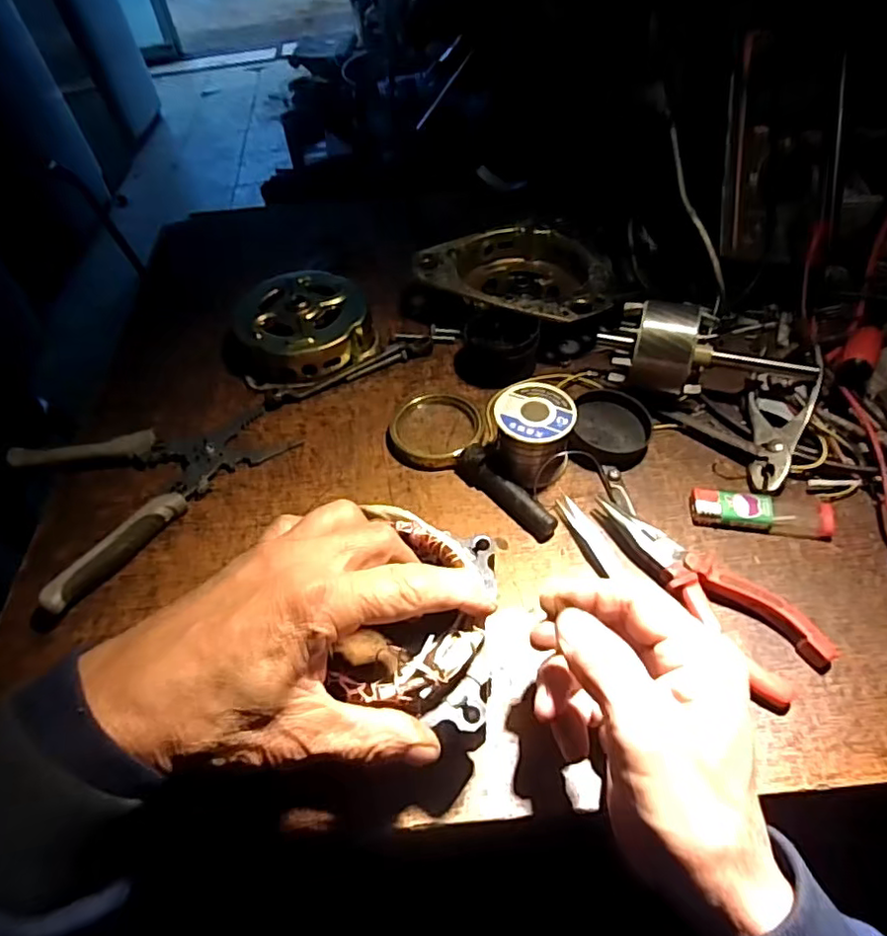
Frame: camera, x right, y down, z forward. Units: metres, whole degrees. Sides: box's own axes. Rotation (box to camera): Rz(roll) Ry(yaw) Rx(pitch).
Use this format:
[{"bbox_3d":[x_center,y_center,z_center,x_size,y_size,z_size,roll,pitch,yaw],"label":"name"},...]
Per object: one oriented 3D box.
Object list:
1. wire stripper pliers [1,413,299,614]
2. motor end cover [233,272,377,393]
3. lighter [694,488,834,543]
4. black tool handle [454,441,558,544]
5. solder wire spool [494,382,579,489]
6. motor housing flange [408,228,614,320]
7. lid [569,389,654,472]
[{"bbox_3d":[-0.211,-0.001,0.424,0.125,0.019,0.180,35,60,27],"label":"wire stripper pliers"},{"bbox_3d":[-0.115,-0.117,0.502,0.111,0.035,0.120,-14,52,-9],"label":"motor end cover"},{"bbox_3d":[0.201,0.027,0.384,0.083,0.013,0.026,6,51,7],"label":"lighter"},{"bbox_3d":[0.041,0.015,0.399,0.017,0.023,0.081,-33,57,-23],"label":"black tool handle"},{"bbox_3d":[0.060,-0.022,0.406,0.051,0.046,0.052,0,51,5],"label":"solder wire spool"},{"bbox_3d":[0.068,-0.161,0.525,0.167,0.045,0.126,26,56,21],"label":"motor housing flange"},{"bbox_3d":[0.117,-0.026,0.422,0.053,0.018,0.059,14,53,13],"label":"lid"}]

